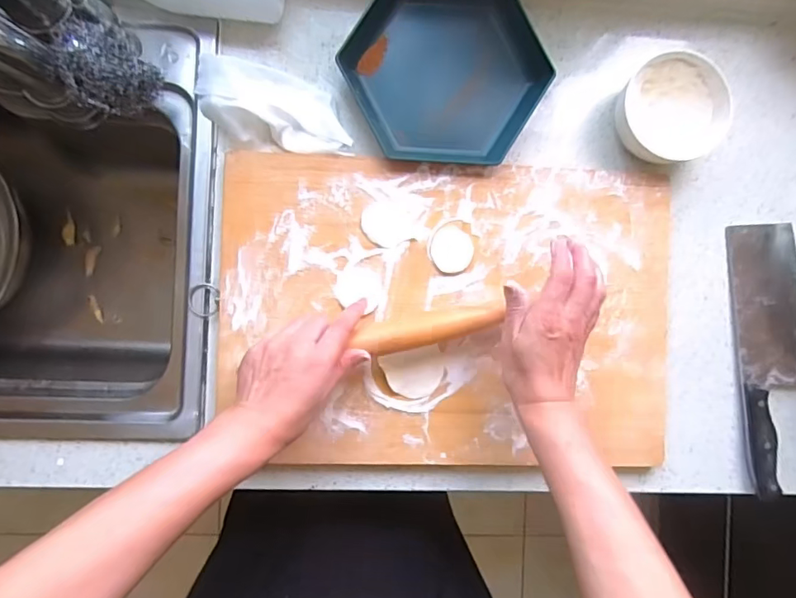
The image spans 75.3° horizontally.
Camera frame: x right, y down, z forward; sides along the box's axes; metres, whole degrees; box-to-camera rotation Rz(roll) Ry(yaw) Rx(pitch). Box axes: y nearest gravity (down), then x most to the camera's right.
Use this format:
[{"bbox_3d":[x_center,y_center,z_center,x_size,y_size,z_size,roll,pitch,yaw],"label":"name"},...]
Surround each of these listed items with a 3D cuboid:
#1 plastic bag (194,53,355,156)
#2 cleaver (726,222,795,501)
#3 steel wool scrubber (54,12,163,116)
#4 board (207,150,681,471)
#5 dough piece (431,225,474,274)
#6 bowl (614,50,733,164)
[{"bbox_3d":[-0.124,-0.195,0.519,0.159,0.031,0.078,13,87,-5],"label":"plastic bag"},{"bbox_3d":[0.414,0.062,0.563,0.081,0.022,0.286,-3,88,-6],"label":"cleaver"},{"bbox_3d":[-0.264,-0.207,0.462,0.071,0.054,0.070,0,91,-4],"label":"steel wool scrubber"},{"bbox_3d":[0.055,0.014,0.527,0.459,0.014,0.305,1,88,-6],"label":"board"},{"bbox_3d":[0.056,-0.051,0.527,0.043,0.004,0.047,2,88,-6],"label":"dough piece"},{"bbox_3d":[0.286,-0.196,0.540,0.094,0.046,0.107,-27,93,-4],"label":"bowl"}]

